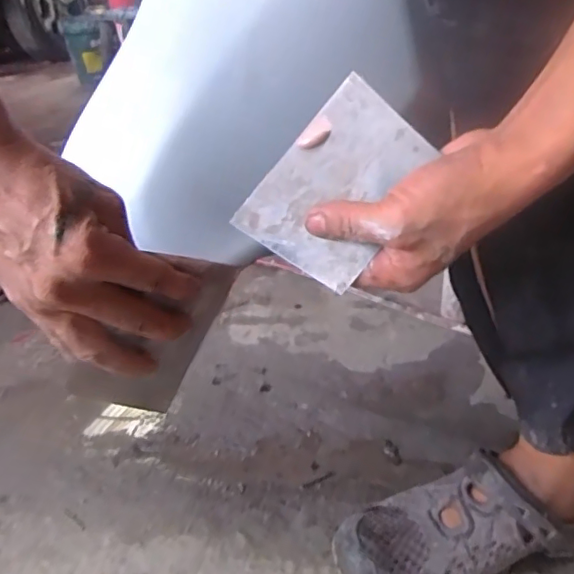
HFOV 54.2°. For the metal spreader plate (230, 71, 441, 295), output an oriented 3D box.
[{"bbox_3d":[0.034,-0.063,0.353,0.086,0.116,0.004,42,5,18],"label":"metal spreader plate"}]

